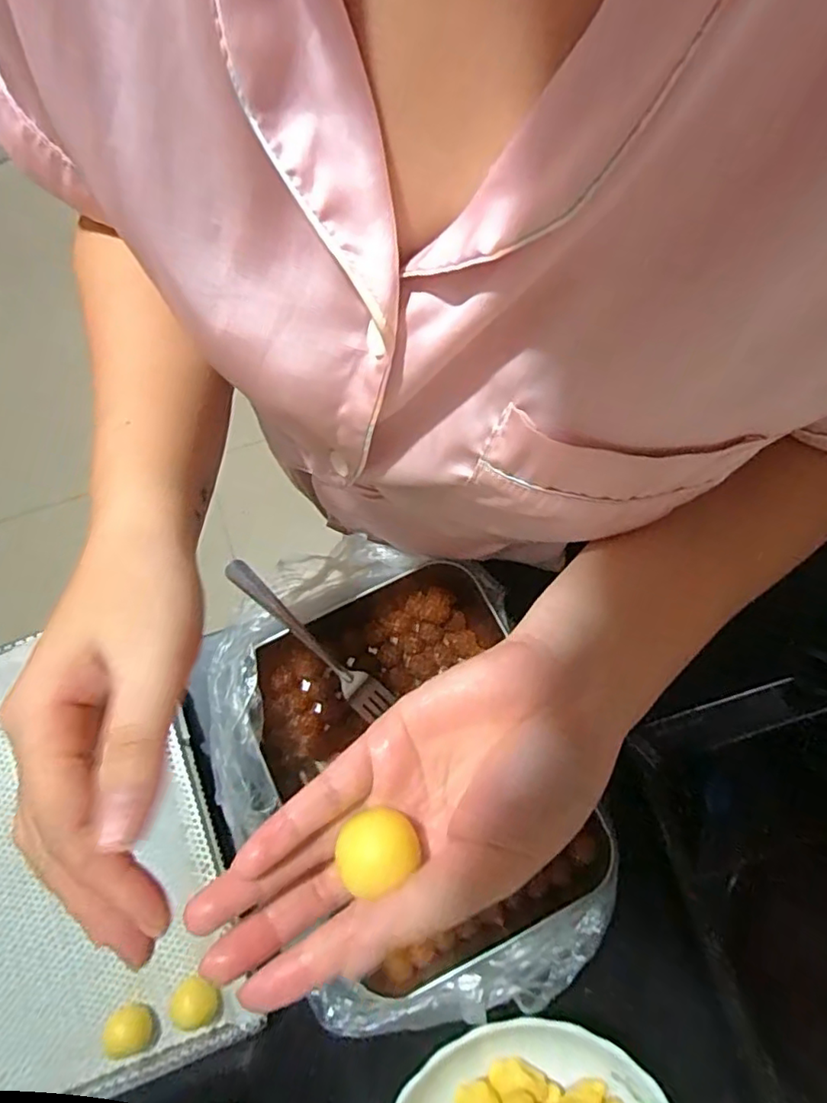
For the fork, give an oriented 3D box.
[{"bbox_3d":[-0.077,0.065,0.441,0.026,0.017,0.154,-45,99,-8],"label":"fork"}]

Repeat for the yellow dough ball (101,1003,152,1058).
[{"bbox_3d":[-0.189,0.320,0.403,0.029,0.025,0.027,0,80,-1],"label":"yellow dough ball"}]

